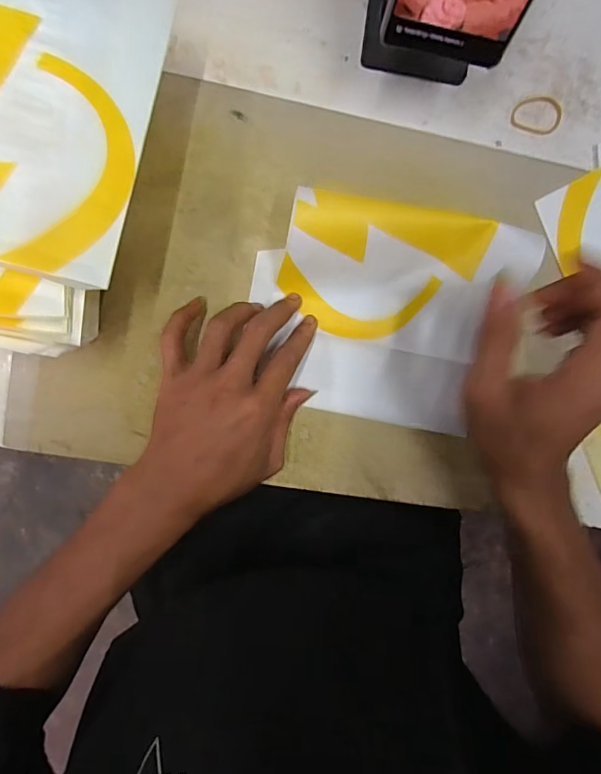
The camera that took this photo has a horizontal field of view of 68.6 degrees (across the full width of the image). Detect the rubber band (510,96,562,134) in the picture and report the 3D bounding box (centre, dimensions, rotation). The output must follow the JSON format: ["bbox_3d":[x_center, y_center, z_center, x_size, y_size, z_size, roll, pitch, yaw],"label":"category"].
[{"bbox_3d":[0.179,-0.206,0.332,0.038,0.004,0.027,13,95,-7],"label":"rubber band"}]

